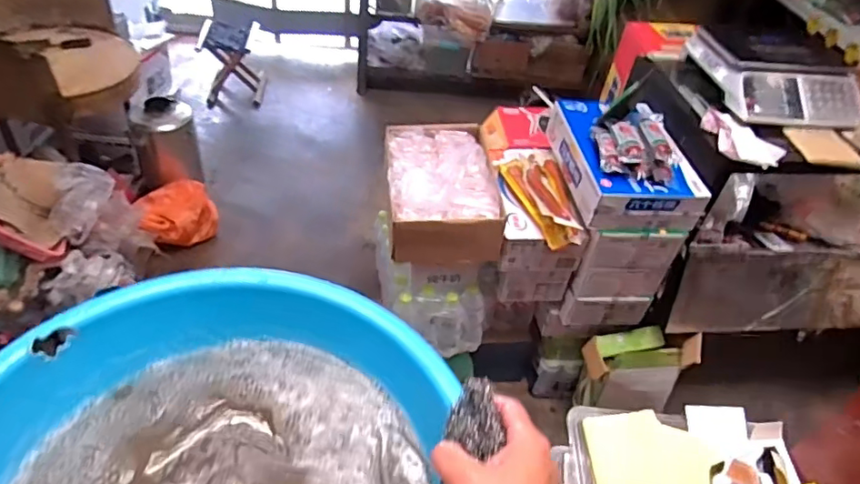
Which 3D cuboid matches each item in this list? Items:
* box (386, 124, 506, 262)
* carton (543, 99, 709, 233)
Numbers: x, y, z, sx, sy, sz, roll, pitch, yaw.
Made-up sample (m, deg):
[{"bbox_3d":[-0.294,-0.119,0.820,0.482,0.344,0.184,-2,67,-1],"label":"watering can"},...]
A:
[{"bbox_3d":[0.024,-0.151,1.382,0.254,0.139,0.403,-1,45,-8],"label":"box"},{"bbox_3d":[0.467,-0.210,1.355,0.267,0.122,0.389,2,45,-5],"label":"carton"}]

